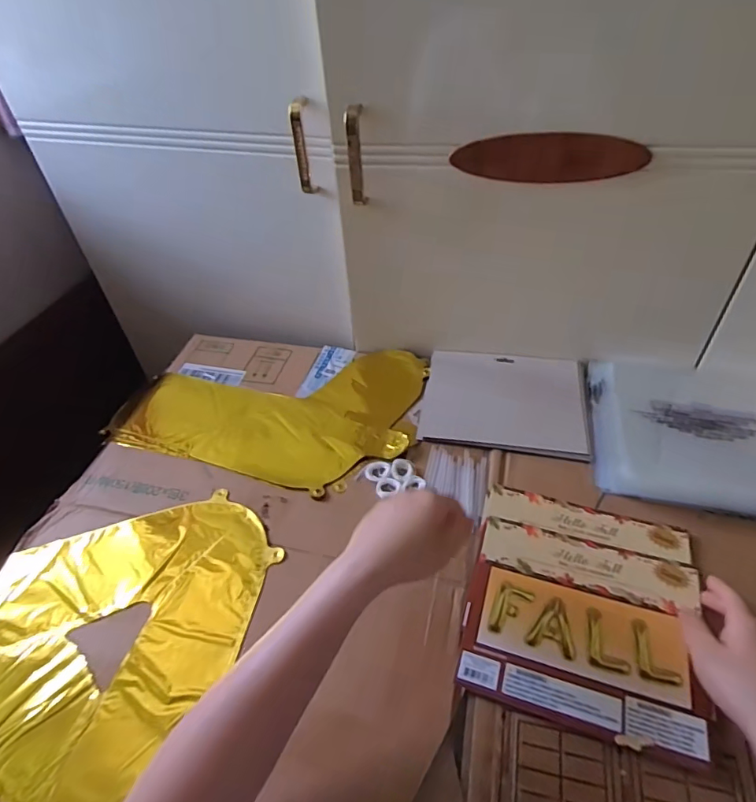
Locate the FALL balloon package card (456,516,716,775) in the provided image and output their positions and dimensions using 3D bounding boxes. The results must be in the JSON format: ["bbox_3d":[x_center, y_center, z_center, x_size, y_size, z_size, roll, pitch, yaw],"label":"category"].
[{"bbox_3d":[0.183,0.200,0.464,0.195,0.007,0.165,11,49,15],"label":"FALL balloon package card"}]

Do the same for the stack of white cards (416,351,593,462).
[{"bbox_3d":[0.161,-0.002,0.660,0.200,0.010,0.159,6,48,10],"label":"stack of white cards"}]

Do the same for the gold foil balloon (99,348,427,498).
[{"bbox_3d":[-0.148,-0.003,0.683,0.387,0.014,0.240,9,49,13],"label":"gold foil balloon"}]

